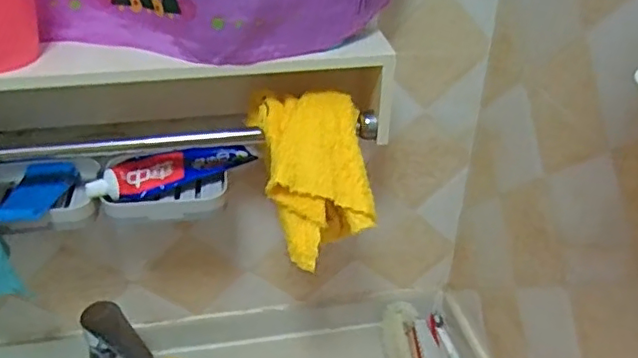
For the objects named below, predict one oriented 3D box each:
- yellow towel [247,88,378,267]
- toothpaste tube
[{"bbox_3d":[-0.010,-0.008,0.572,0.103,0.118,0.136,-5,35,-9],"label":"yellow towel"},{"bbox_3d":[-0.153,-0.010,0.616,0.171,0.037,0.028,-17,38,-25],"label":"toothpaste tube"}]

